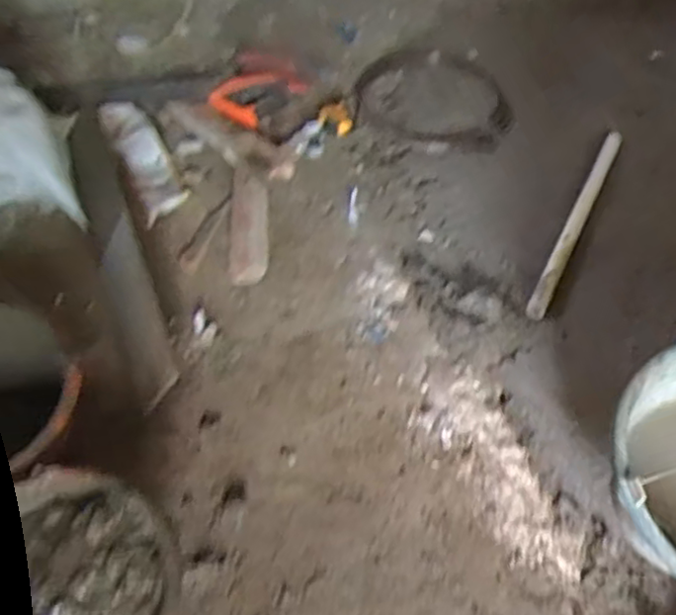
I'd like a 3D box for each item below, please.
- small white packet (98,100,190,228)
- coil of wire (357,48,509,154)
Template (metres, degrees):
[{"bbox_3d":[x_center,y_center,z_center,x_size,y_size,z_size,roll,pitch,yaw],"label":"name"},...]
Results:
[{"bbox_3d":[-0.339,-0.267,1.198,0.088,0.045,0.265,-23,73,-21],"label":"small white packet"},{"bbox_3d":[0.201,-0.442,1.396,0.313,0.026,0.337,13,51,7],"label":"coil of wire"}]

